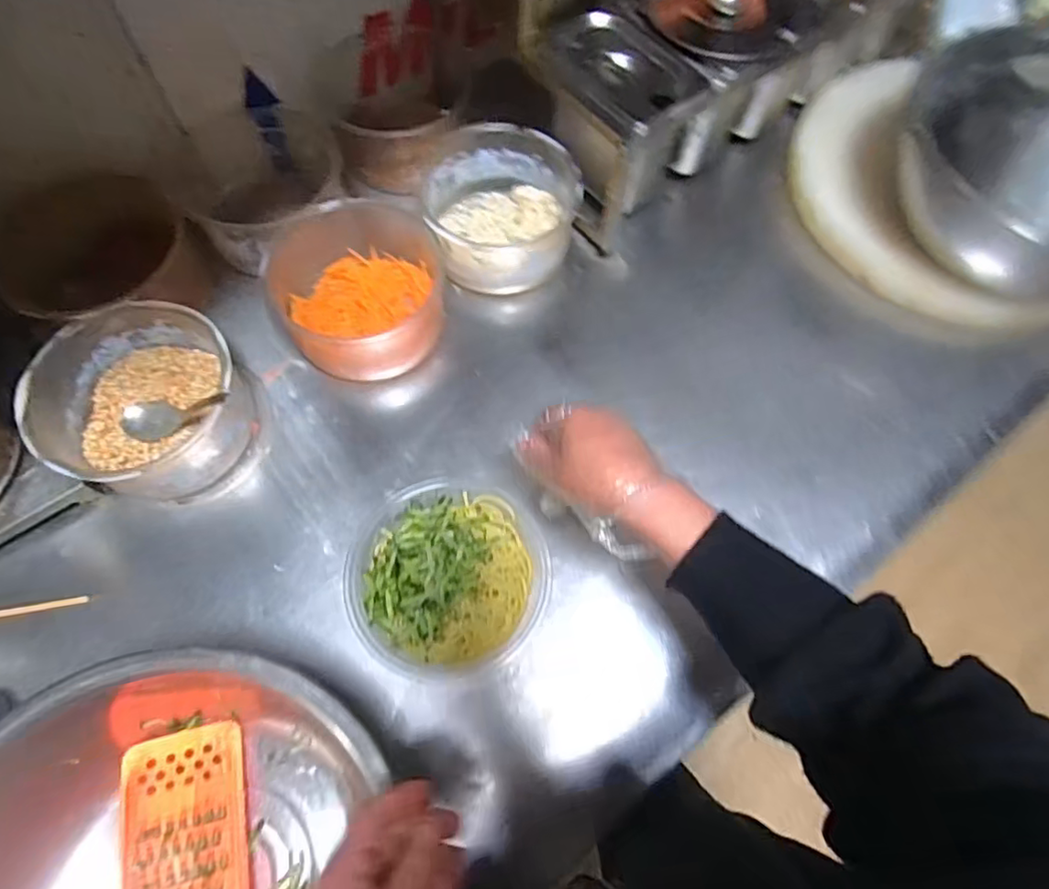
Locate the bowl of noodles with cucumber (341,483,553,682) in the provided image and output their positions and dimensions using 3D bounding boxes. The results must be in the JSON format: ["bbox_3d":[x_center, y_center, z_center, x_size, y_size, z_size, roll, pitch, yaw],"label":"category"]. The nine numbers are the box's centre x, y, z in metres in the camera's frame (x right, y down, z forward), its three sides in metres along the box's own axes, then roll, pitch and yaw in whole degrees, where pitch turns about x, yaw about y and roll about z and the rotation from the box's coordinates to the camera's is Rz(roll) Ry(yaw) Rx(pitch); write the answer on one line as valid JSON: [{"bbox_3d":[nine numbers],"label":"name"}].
[{"bbox_3d":[-0.064,0.115,0.529,0.162,0.097,0.160,1,67,-2],"label":"bowl of noodles with cucumber"}]

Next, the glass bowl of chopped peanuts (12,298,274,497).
[{"bbox_3d":[-0.351,-0.036,0.576,0.180,0.092,0.168,20,68,6],"label":"glass bowl of chopped peanuts"}]

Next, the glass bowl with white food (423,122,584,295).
[{"bbox_3d":[-0.026,-0.269,0.683,0.159,0.080,0.165,1,67,-2],"label":"glass bowl with white food"}]

